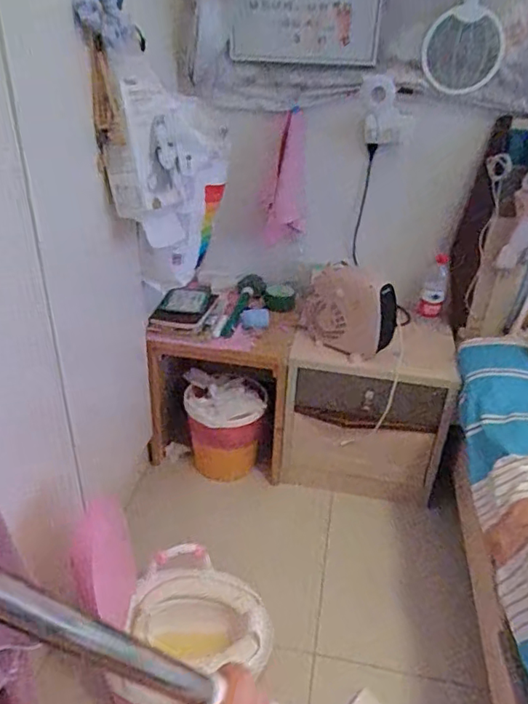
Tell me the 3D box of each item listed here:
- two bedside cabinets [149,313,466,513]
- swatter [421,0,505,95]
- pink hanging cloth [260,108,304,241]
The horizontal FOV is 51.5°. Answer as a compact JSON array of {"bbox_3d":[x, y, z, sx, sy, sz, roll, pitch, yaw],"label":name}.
[{"bbox_3d":[0.100,0.138,1.705,0.876,0.484,0.314,8,32,8],"label":"two bedside cabinets"},{"bbox_3d":[0.506,-0.824,1.344,0.188,0.330,0.028,8,32,7],"label":"swatter"},{"bbox_3d":[0.063,-0.513,1.653,0.132,0.371,0.033,4,32,1],"label":"pink hanging cloth"}]

